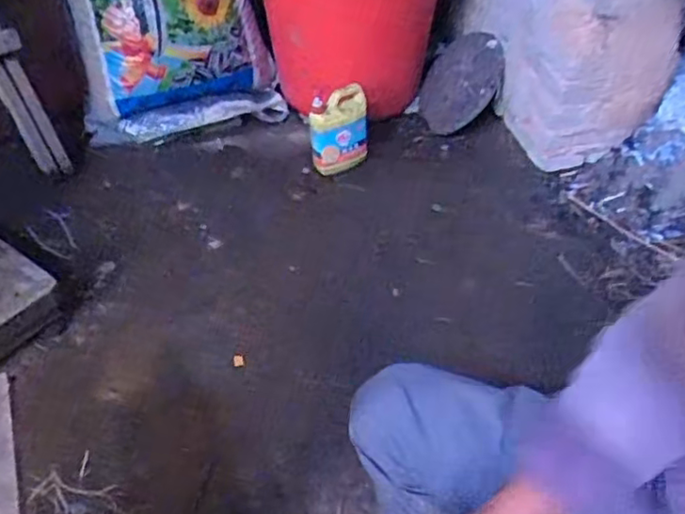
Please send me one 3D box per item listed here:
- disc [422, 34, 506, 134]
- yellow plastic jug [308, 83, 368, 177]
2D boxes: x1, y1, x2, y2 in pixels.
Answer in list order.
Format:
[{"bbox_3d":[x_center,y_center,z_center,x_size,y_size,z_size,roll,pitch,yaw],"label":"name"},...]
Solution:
[{"bbox_3d":[0.304,-0.458,1.636,0.018,0.261,0.193,6,52,-39],"label":"disc"},{"bbox_3d":[-0.009,-0.317,1.596,0.143,0.211,0.090,0,48,-4],"label":"yellow plastic jug"}]

